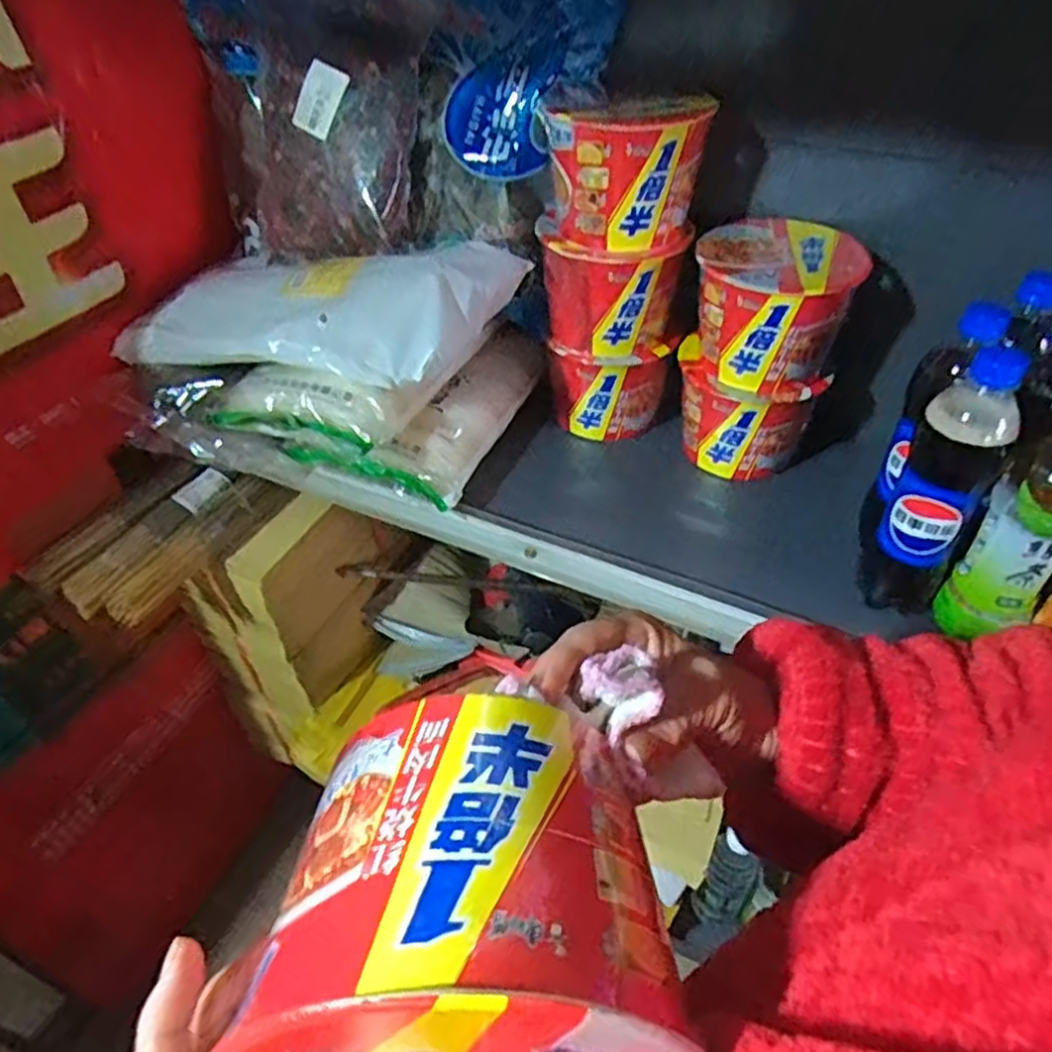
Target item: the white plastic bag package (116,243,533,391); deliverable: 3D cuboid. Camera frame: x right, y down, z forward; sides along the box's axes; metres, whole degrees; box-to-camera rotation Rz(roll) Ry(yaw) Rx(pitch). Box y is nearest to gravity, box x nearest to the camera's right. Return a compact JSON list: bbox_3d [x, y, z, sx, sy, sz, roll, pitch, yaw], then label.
[{"bbox_3d":[-0.219,-0.232,0.740,0.406,0.102,0.188,18,47,21],"label":"white plastic bag package"}]

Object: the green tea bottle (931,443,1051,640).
[{"bbox_3d":[0.368,-0.003,0.540,0.067,0.196,0.063,17,47,20],"label":"green tea bottle"}]

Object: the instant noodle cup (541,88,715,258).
[{"bbox_3d":[0.086,-0.313,0.654,0.138,0.109,0.122,14,46,17],"label":"instant noodle cup"}]

